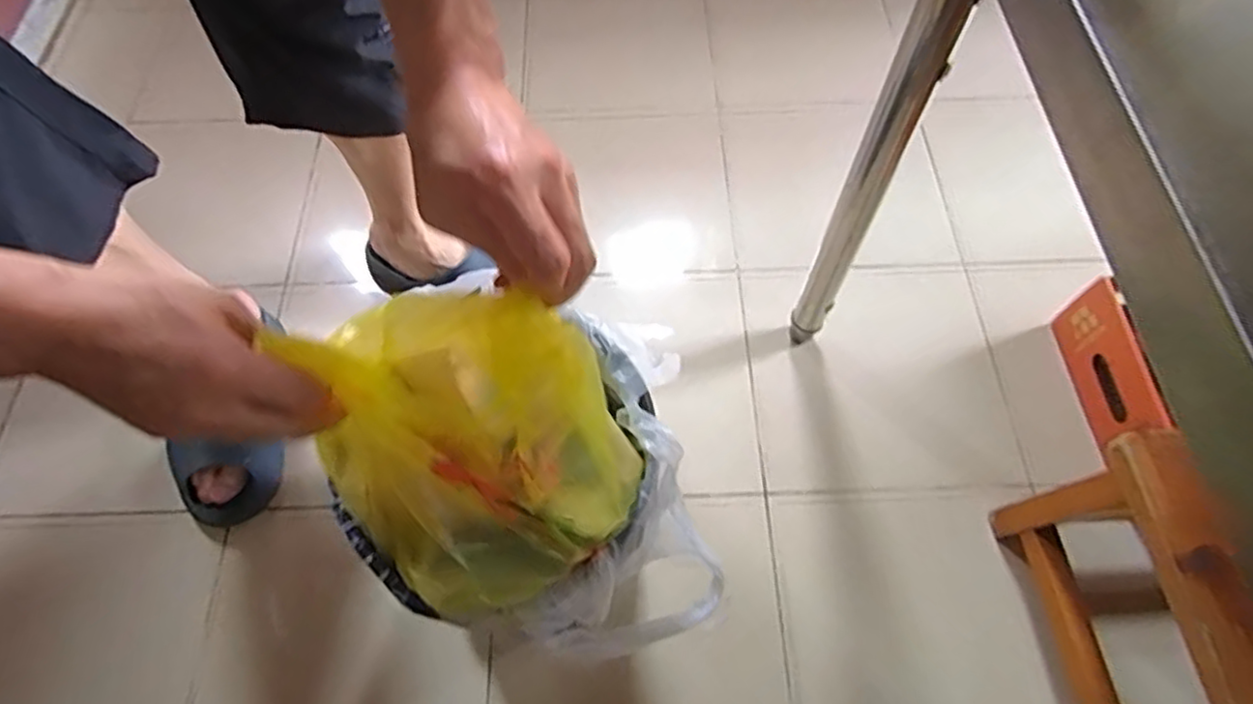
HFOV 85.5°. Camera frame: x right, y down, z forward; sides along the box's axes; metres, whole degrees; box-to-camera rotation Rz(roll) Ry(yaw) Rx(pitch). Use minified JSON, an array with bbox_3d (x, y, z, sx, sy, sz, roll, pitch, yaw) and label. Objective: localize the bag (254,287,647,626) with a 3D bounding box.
[{"bbox_3d":[-0.102,0.065,0.404,0.192,0.179,0.146,22,67,11],"label":"bag"}]

